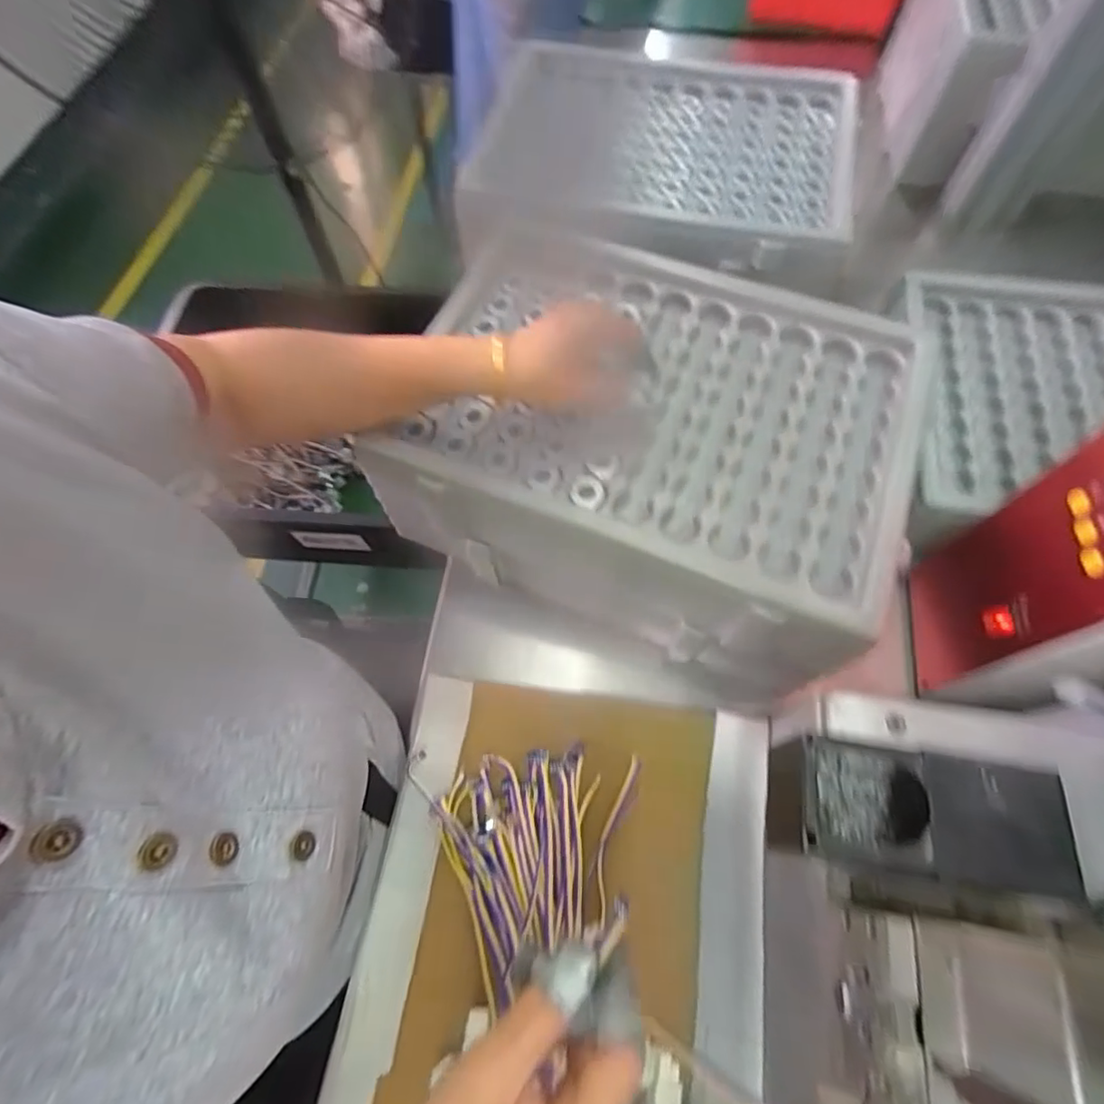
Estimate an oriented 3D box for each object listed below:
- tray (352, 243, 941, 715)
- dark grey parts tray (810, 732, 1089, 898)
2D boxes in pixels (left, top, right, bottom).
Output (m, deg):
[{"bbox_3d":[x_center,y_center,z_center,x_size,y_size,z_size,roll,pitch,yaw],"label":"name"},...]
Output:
[{"bbox_3d":[0.089,-0.088,0.513,0.371,0.164,0.284,22,65,9],"label":"tray"},{"bbox_3d":[0.172,0.129,0.272,0.111,0.063,0.060,6,65,5],"label":"dark grey parts tray"}]

